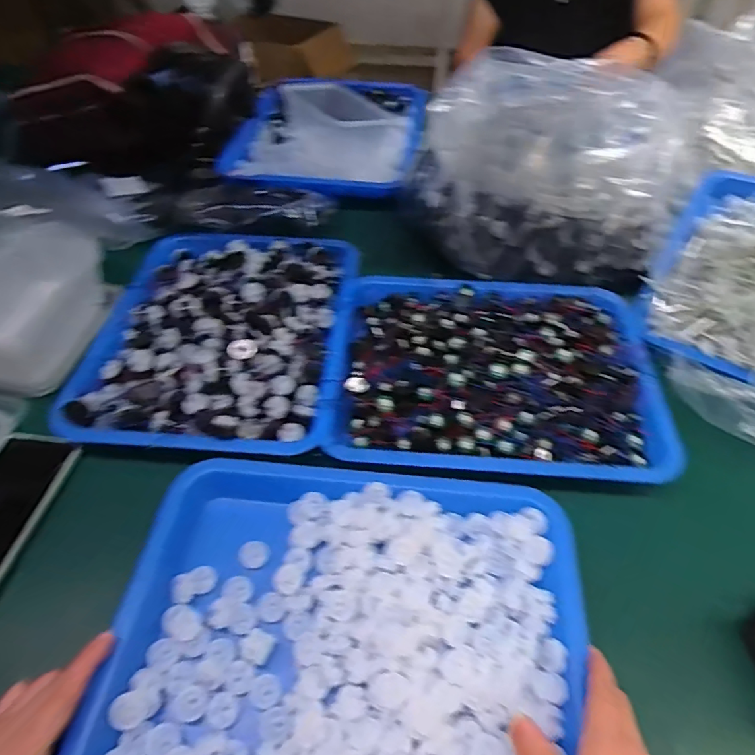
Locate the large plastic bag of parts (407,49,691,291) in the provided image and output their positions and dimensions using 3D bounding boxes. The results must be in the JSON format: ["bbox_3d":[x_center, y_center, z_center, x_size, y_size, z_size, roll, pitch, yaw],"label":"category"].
[{"bbox_3d":[0.206,-0.263,0.647,0.319,0.154,0.293,26,54,20],"label":"large plastic bag of parts"}]

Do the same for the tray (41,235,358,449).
[{"bbox_3d":[-0.155,-0.056,0.543,0.245,0.038,0.306,6,50,4],"label":"tray"}]

